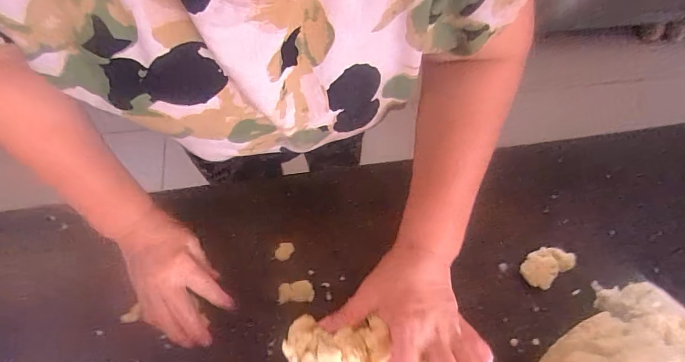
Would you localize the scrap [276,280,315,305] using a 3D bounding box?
[{"bbox_3d":[-0.057,0.134,0.487,0.042,0.013,0.023,-5,62,-5],"label":"scrap"}]

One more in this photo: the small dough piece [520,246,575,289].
[{"bbox_3d":[0.261,0.107,0.514,0.062,0.019,0.042,-32,68,-18],"label":"small dough piece"}]

